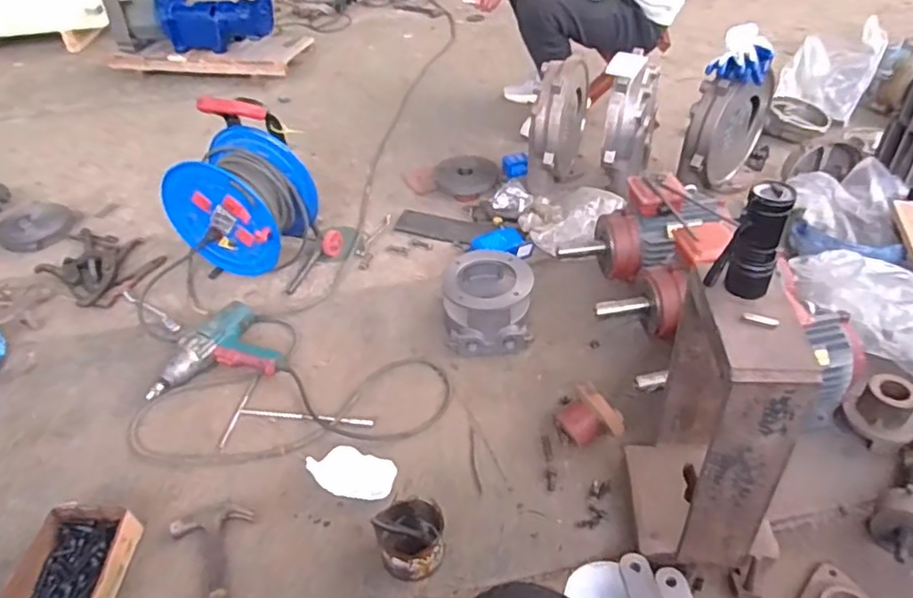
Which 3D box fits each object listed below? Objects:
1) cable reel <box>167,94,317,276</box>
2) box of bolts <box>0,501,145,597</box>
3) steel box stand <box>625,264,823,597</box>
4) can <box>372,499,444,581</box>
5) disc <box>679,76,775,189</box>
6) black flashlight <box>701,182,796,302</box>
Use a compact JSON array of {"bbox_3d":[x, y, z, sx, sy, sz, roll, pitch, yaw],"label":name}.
[{"bbox_3d":[-0.488,-0.243,1.475,0.260,0.393,0.257,13,45,19],"label":"cable reel"},{"bbox_3d":[-0.592,0.430,0.941,0.152,0.083,0.252,-1,42,4],"label":"box of bolts"},{"bbox_3d":[0.361,0.185,0.893,0.168,0.427,0.234,1,42,6],"label":"steel box stand"},{"bbox_3d":[-0.065,0.375,0.971,0.099,0.074,0.097,-2,42,2],"label":"can"},{"bbox_3d":[0.694,-0.447,1.630,0.280,0.277,0.100,-35,50,-30],"label":"disc"},{"bbox_3d":[0.350,-0.065,0.750,0.068,0.140,0.047,17,46,22],"label":"black flashlight"}]

